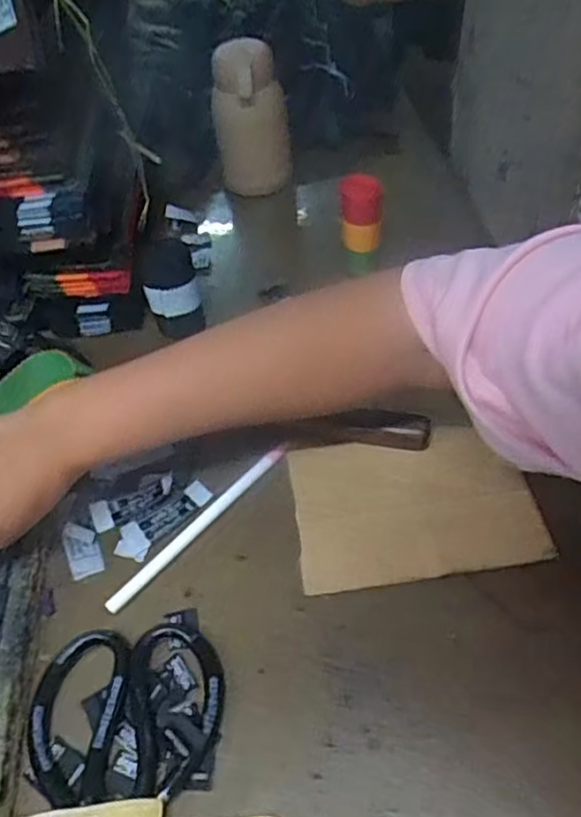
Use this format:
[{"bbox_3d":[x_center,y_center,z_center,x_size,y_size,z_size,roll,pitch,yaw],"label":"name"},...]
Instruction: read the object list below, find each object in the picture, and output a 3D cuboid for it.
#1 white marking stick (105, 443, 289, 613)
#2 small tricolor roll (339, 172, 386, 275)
[{"bbox_3d":[-0.059,0.076,0.437,0.011,0.009,0.157,33,59,30],"label":"white marking stick"},{"bbox_3d":[0.064,-0.161,0.589,0.036,0.101,0.035,2,49,7],"label":"small tricolor roll"}]

